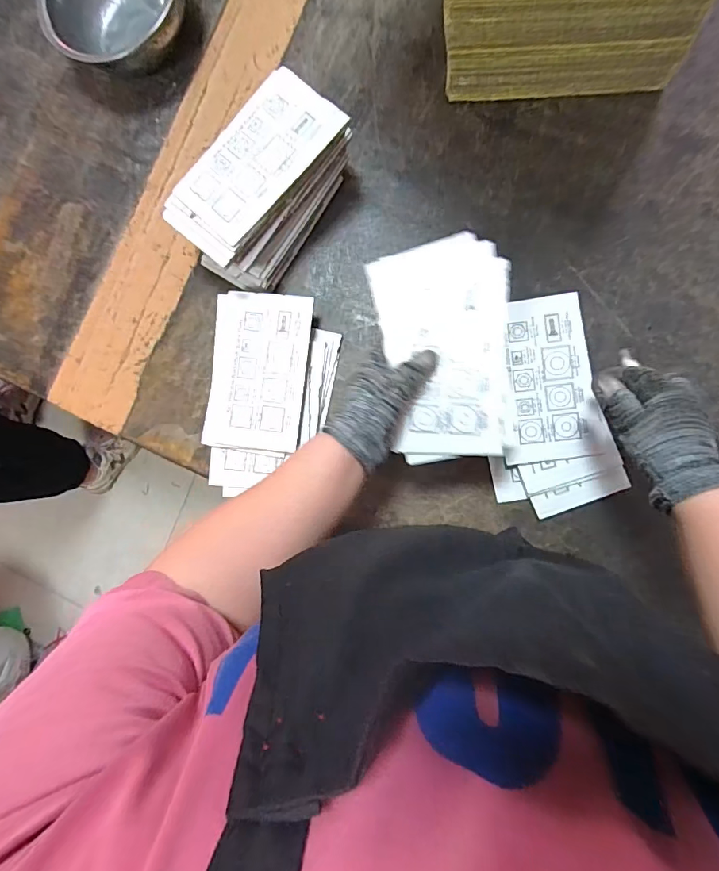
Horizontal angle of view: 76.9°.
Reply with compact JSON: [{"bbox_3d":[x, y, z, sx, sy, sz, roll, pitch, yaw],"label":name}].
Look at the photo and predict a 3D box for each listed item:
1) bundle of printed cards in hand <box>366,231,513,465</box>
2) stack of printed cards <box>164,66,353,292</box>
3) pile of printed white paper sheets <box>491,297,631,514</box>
[{"bbox_3d":[0.076,-0.074,0.395,0.109,0.008,0.187,-8,91,9],"label":"bundle of printed cards in hand"},{"bbox_3d":[-0.097,-0.250,0.470,0.101,0.087,0.188,39,91,9],"label":"stack of printed cards"},{"bbox_3d":[0.194,-0.032,0.458,0.116,0.013,0.212,-4,87,7],"label":"pile of printed white paper sheets"}]

